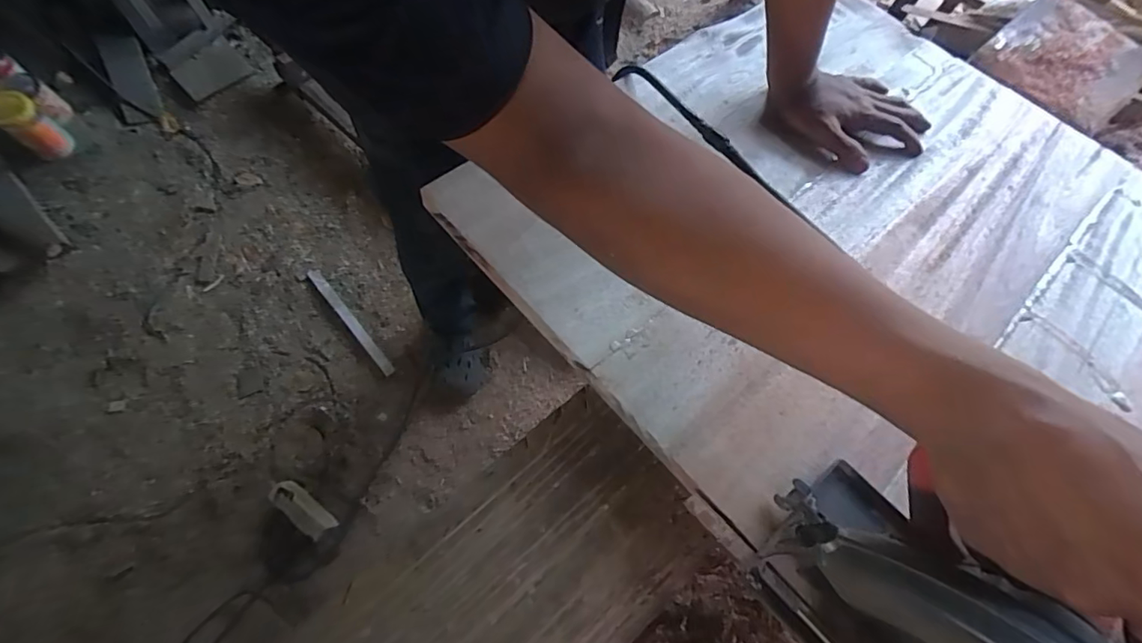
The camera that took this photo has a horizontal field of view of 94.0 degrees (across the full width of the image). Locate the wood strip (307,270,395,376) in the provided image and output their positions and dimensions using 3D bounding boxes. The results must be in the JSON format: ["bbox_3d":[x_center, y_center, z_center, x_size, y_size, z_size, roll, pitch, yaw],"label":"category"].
[{"bbox_3d":[-0.561,-0.005,1.354,0.028,0.016,0.364,-38,74,-16],"label":"wood strip"}]

